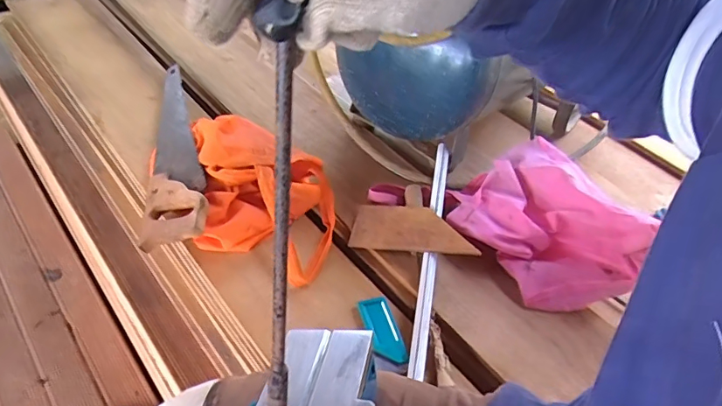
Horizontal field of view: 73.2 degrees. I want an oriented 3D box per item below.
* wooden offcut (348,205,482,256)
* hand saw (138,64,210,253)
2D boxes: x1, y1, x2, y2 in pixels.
[{"bbox_3d":[0.079,0.038,0.739,0.191,0.011,0.074,3,63,21],"label":"wooden offcut"},{"bbox_3d":[-0.324,-0.119,0.873,0.098,0.019,0.525,-21,43,2],"label":"hand saw"}]

